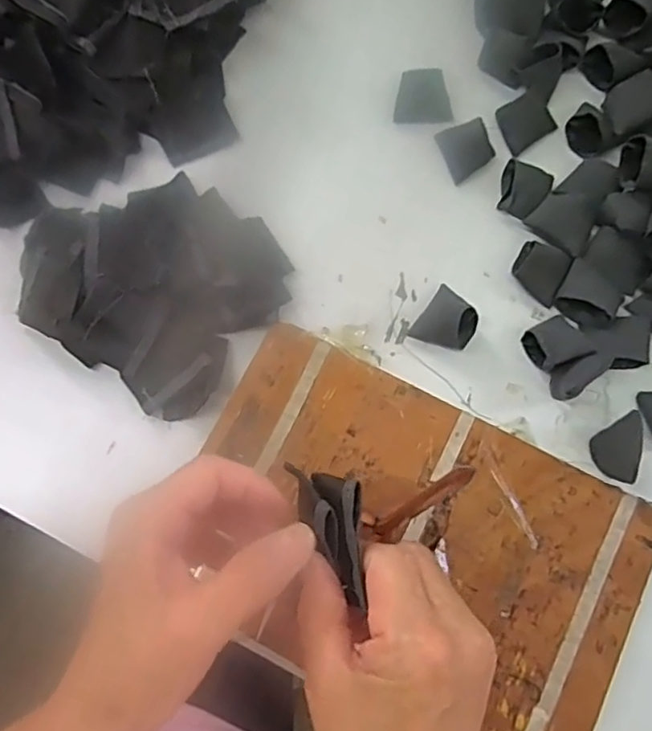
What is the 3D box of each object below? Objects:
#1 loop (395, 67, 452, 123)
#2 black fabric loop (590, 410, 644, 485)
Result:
[{"bbox_3d":[0.074,-0.199,0.461,0.041,0.021,0.033,12,74,3],"label":"loop"},{"bbox_3d":[0.181,0.052,0.385,0.019,0.030,0.040,-9,74,-3],"label":"black fabric loop"}]

